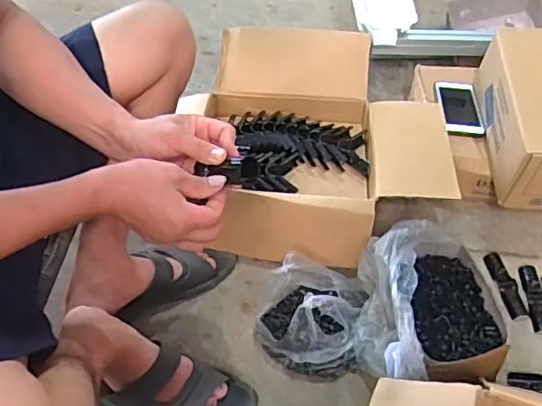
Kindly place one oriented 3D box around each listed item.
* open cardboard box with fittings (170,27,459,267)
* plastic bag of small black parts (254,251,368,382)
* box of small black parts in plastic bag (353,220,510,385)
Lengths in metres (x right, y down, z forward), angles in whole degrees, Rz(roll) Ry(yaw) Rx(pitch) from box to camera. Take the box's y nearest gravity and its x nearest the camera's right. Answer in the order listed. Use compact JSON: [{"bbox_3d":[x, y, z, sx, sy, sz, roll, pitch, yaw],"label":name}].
[{"bbox_3d":[0.079,-0.108,1.072,0.489,0.200,0.448,9,47,8],"label":"open cardboard box with fittings"},{"bbox_3d":[0.063,0.164,0.888,0.162,0.116,0.174,7,47,6],"label":"plastic bag of small black parts"},{"bbox_3d":[0.233,0.158,0.895,0.212,0.112,0.265,-2,46,-2],"label":"box of small black parts in plastic bag"}]

